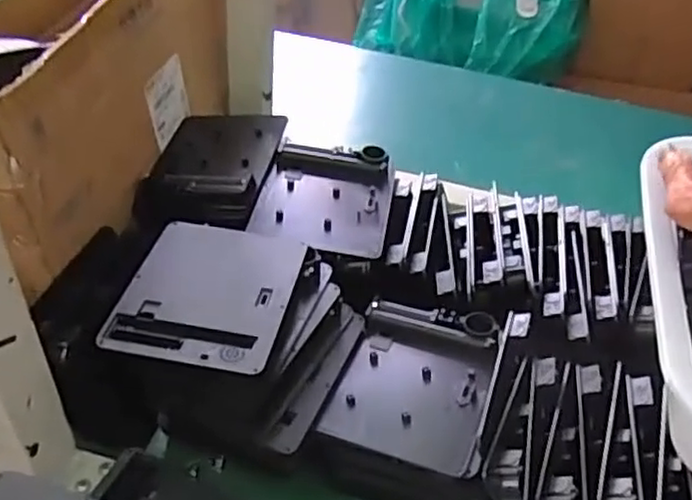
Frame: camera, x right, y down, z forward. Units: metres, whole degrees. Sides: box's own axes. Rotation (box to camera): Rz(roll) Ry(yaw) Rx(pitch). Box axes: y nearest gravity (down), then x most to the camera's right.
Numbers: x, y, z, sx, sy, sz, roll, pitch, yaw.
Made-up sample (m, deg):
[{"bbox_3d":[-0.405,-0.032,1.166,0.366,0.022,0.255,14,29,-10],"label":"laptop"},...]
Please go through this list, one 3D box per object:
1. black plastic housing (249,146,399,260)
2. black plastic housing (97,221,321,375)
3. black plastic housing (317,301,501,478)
[{"bbox_3d":[-0.016,-0.050,0.595,0.110,0.022,0.119,9,41,4],"label":"black plastic housing"},{"bbox_3d":[-0.093,0.031,0.493,0.121,0.018,0.143,11,41,5],"label":"black plastic housing"},{"bbox_3d":[0.052,0.090,0.486,0.102,0.026,0.126,16,41,12],"label":"black plastic housing"}]

